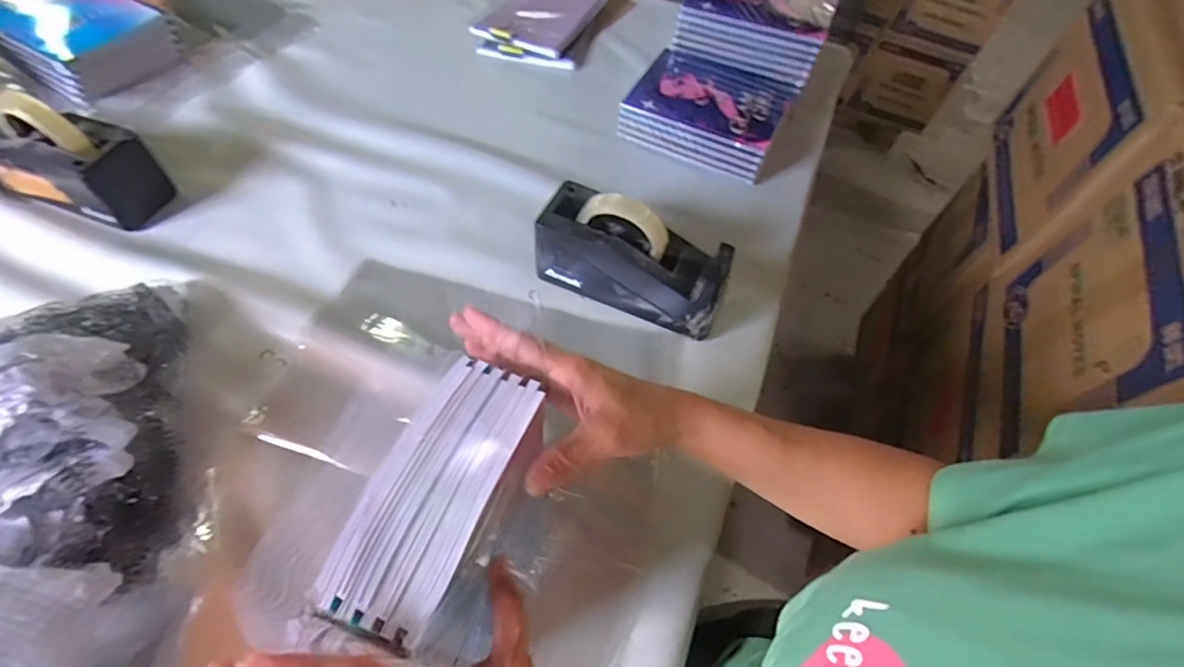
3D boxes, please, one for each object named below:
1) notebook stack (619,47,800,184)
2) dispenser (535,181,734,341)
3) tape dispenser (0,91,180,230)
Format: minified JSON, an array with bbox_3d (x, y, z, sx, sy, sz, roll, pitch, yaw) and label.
[{"bbox_3d":[0.158,-0.304,0.775,0.200,0.066,0.161,23,56,12],"label":"notebook stack"},{"bbox_3d":[0.045,-0.085,0.585,0.195,0.111,0.069,22,56,11],"label":"dispenser"},{"bbox_3d":[-0.599,-0.203,0.623,0.195,0.125,0.086,18,55,9],"label":"tape dispenser"}]

